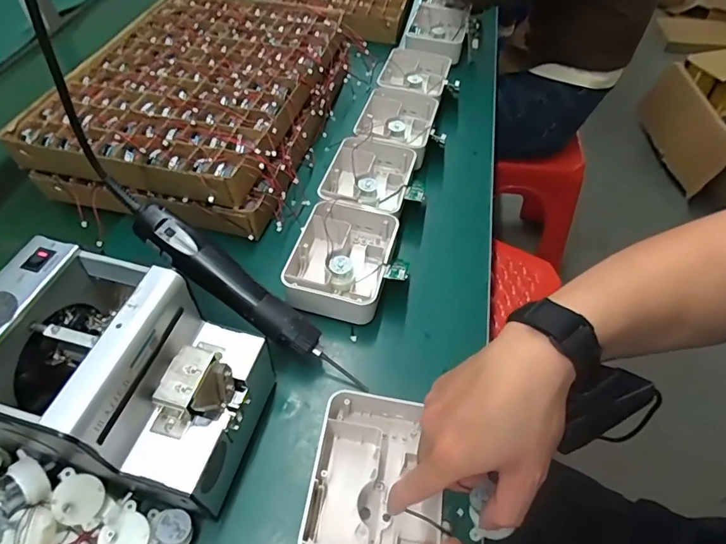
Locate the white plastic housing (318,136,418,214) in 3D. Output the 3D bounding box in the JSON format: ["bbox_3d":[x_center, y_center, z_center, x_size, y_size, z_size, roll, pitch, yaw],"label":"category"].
[{"bbox_3d":[0.006,-0.110,0.585,0.102,0.052,0.125,11,53,10],"label":"white plastic housing"}]

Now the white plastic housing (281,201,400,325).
[{"bbox_3d":[-0.025,-0.012,0.507,0.106,0.047,0.134,10,52,9],"label":"white plastic housing"}]

